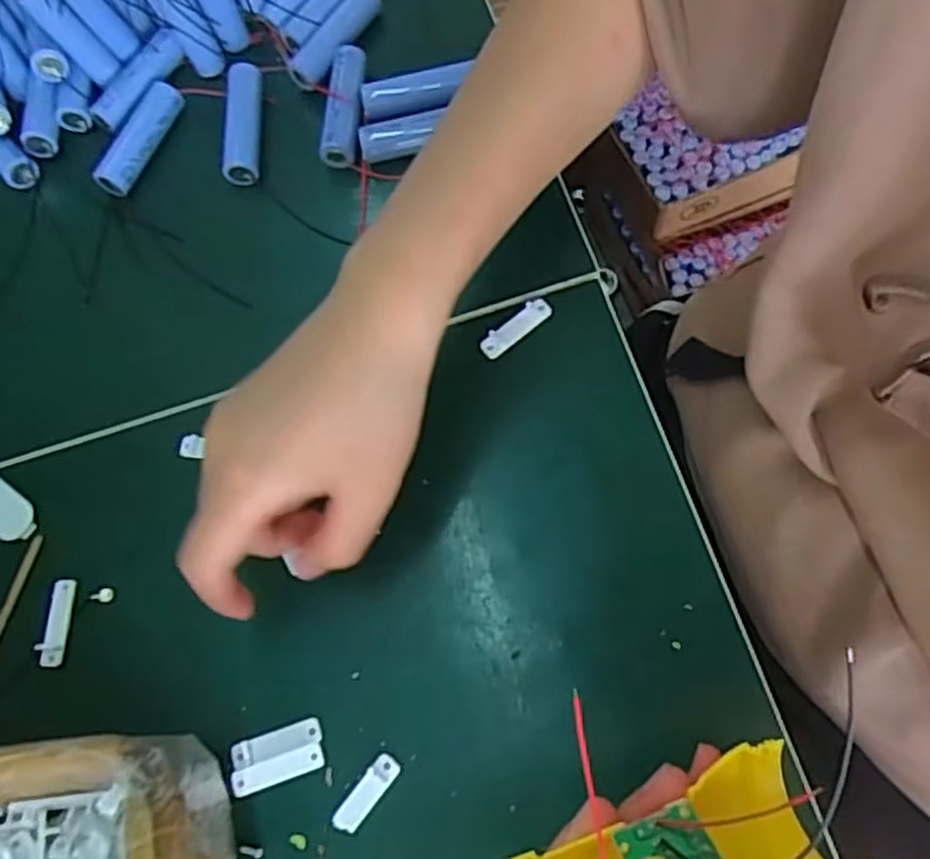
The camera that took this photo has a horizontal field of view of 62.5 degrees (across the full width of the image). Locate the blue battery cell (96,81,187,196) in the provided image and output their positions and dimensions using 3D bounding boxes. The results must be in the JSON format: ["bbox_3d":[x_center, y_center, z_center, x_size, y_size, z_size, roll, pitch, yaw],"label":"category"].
[{"bbox_3d":[-0.173,-0.156,0.411,0.019,0.014,0.065,24,75,15],"label":"blue battery cell"}]

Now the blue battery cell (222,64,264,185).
[{"bbox_3d":[-0.119,-0.162,0.408,0.020,0.017,0.068,-7,70,5],"label":"blue battery cell"}]

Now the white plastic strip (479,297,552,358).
[{"bbox_3d":[0.024,-0.047,0.357,0.037,0.007,0.011,-40,70,-7],"label":"white plastic strip"}]

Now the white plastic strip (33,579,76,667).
[{"bbox_3d":[-0.180,0.084,0.337,0.011,0.006,0.037,1,71,8],"label":"white plastic strip"}]

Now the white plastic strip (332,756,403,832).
[{"bbox_3d":[-0.039,0.142,0.299,0.011,0.004,0.032,36,79,18],"label":"white plastic strip"}]

